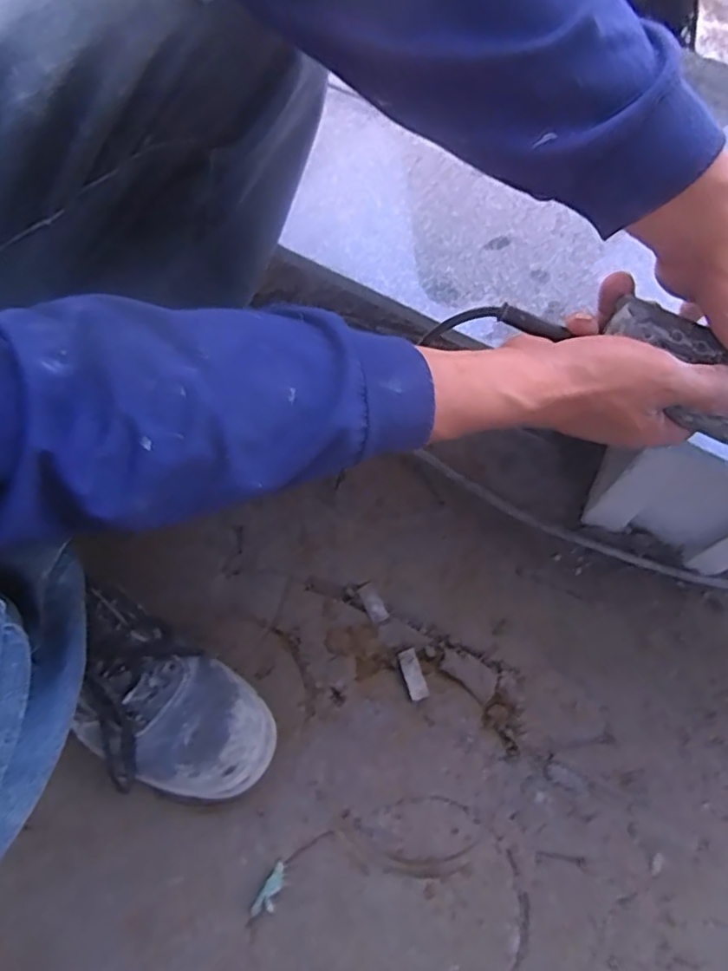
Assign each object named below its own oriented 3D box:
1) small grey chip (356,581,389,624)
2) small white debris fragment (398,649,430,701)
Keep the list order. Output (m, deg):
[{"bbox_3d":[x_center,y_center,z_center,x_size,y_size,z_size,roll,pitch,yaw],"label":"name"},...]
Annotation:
[{"bbox_3d":[0.008,0.116,0.598,0.019,0.005,0.041,-26,68,-11],"label":"small grey chip"},{"bbox_3d":[0.047,0.176,0.565,0.020,0.004,0.045,-8,69,-28],"label":"small white debris fragment"}]

